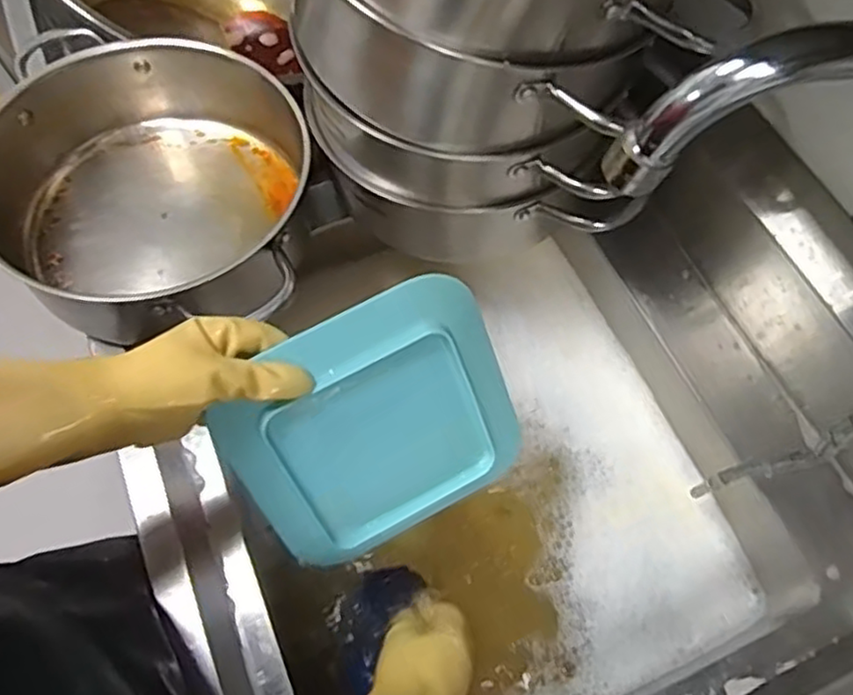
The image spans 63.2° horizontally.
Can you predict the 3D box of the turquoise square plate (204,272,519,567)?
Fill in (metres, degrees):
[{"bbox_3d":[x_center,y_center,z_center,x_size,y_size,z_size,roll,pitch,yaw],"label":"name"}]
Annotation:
[{"bbox_3d":[-0.035,0.065,0.529,0.212,0.193,0.025,-28,30,-7],"label":"turquoise square plate"}]

